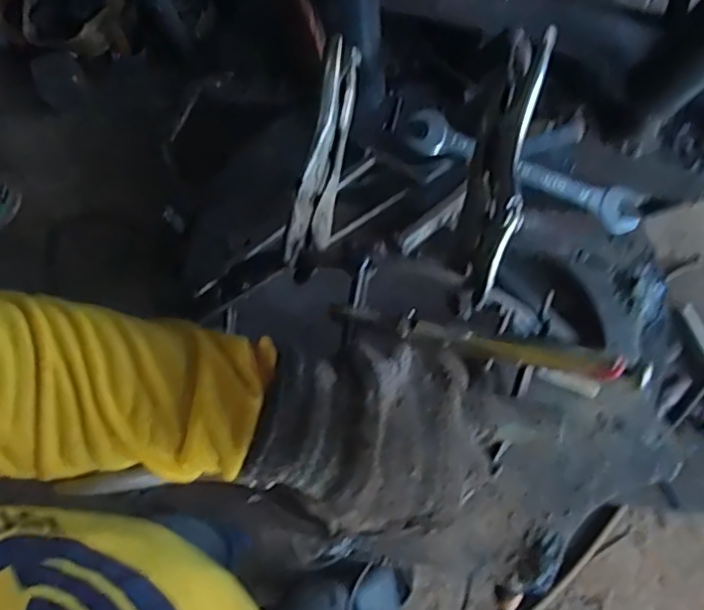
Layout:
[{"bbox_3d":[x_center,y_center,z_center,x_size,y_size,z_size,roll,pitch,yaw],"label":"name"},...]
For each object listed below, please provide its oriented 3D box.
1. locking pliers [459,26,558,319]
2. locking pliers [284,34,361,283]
[{"bbox_3d":[0.105,-0.102,0.428,0.034,0.044,0.223,12,77,8],"label":"locking pliers"},{"bbox_3d":[-0.019,-0.107,0.432,0.023,0.039,0.176,9,76,7],"label":"locking pliers"}]

